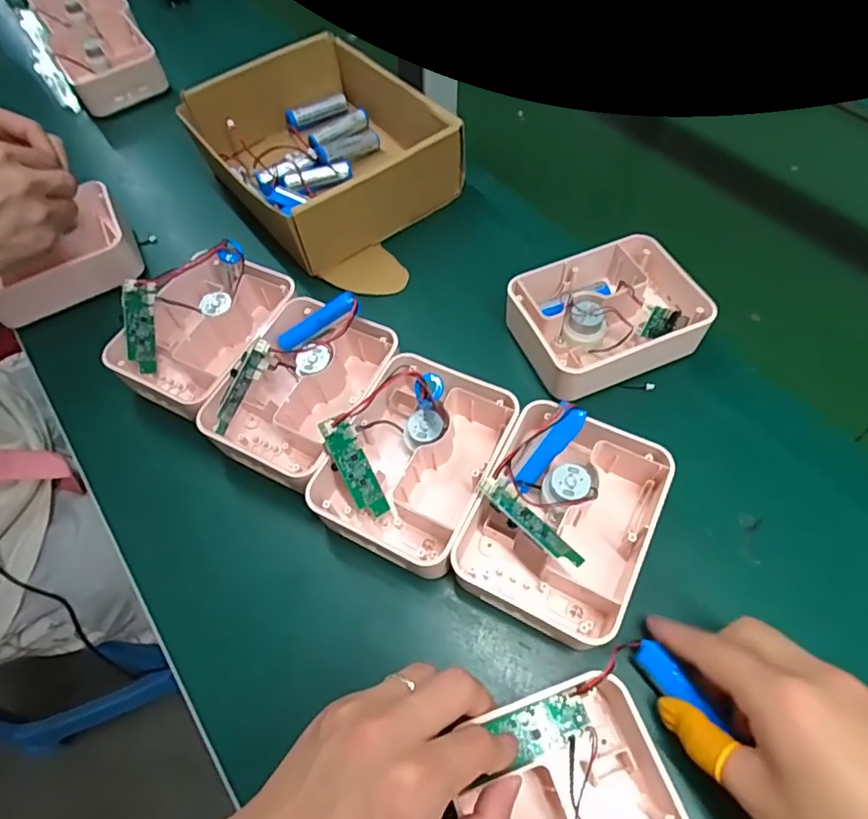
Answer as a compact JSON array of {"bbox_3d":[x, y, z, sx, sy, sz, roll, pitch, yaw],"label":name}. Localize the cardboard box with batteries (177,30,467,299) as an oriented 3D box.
[{"bbox_3d":[-0.106,-0.253,0.513,0.177,0.068,0.220,-35,66,-17],"label":"cardboard box with batteries"}]

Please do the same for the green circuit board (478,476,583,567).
[{"bbox_3d":[0.055,0.064,0.307,0.065,0.010,0.025,43,28,22],"label":"green circuit board"}]

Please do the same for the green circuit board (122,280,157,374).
[{"bbox_3d":[-0.225,-0.063,0.411,0.010,0.026,0.069,5,104,6],"label":"green circuit board"}]

